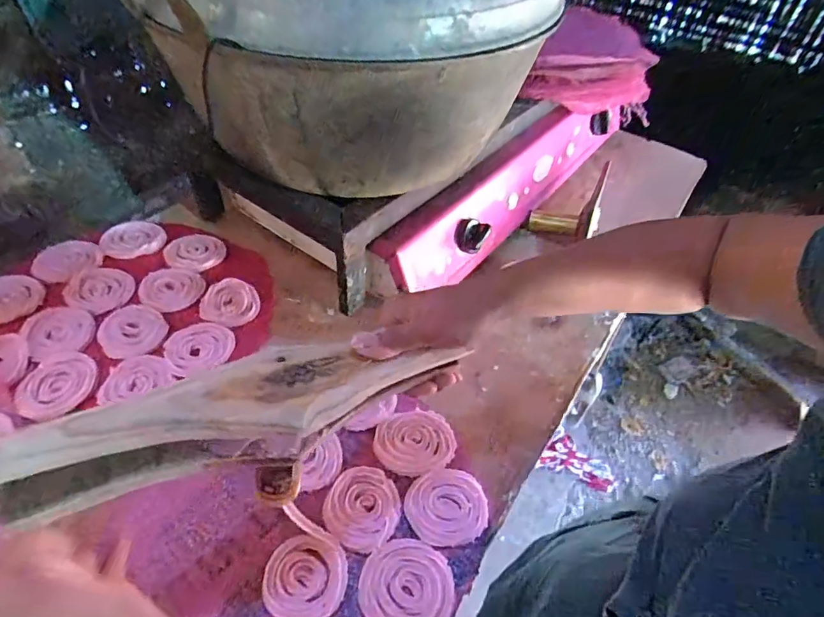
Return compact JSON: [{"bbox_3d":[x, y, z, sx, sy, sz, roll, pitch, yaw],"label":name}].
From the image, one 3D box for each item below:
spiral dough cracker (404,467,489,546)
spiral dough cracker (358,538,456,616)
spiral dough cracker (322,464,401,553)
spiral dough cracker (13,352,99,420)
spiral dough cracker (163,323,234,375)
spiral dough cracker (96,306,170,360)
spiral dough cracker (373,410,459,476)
[{"bbox_3d":[0.032,0.186,0.445,0.075,0.007,0.067,-12,49,-17],"label":"spiral dough cracker"},{"bbox_3d":[-0.004,0.235,0.396,0.078,0.004,0.073,9,46,2],"label":"spiral dough cracker"},{"bbox_3d":[-0.046,0.185,0.438,0.068,0.005,0.072,10,46,3],"label":"spiral dough cracker"},{"bbox_3d":[-0.376,0.080,0.498,0.072,0.004,0.078,15,47,8],"label":"spiral dough cracker"},{"bbox_3d":[-0.247,0.044,0.549,0.073,0.008,0.065,-26,55,-27],"label":"spiral dough cracker"},{"bbox_3d":[-0.330,0.025,0.556,0.070,0.005,0.080,-27,55,-28],"label":"spiral dough cracker"},{"bbox_3d":[0.004,0.138,0.489,0.082,0.006,0.066,-11,49,-16],"label":"spiral dough cracker"}]

